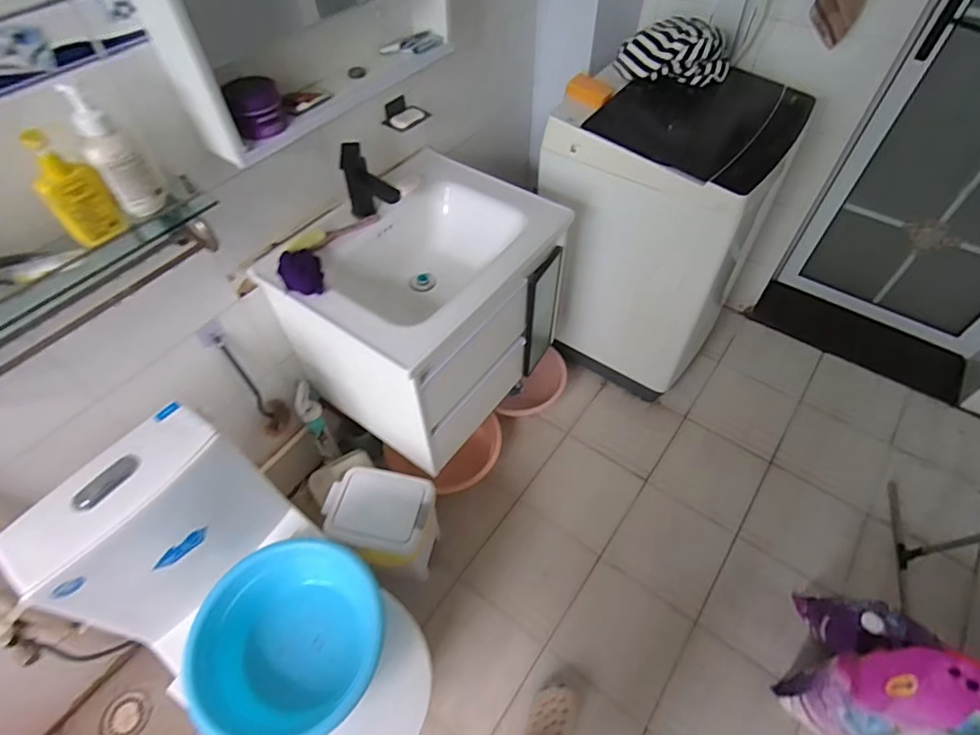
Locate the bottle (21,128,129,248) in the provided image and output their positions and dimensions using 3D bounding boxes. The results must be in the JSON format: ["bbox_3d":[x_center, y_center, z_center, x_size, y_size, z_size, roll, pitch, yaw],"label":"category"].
[{"bbox_3d":[-0.597,-0.255,0.740,0.076,0.161,0.046,-38,61,-23],"label":"bottle"}]

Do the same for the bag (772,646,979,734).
[{"bbox_3d":[0.958,0.782,1.158,0.412,0.457,0.203,6,54,6],"label":"bag"}]

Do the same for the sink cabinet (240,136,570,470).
[{"bbox_3d":[-0.163,-0.184,1.341,0.479,0.555,0.591,33,61,23],"label":"sink cabinet"}]

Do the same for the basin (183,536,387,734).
[{"bbox_3d":[-0.383,0.536,1.003,0.315,0.177,0.331,-1,54,1],"label":"basin"}]

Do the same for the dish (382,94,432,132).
[{"bbox_3d":[-0.209,-0.615,1.258,0.072,0.044,0.110,35,62,24],"label":"dish"}]

